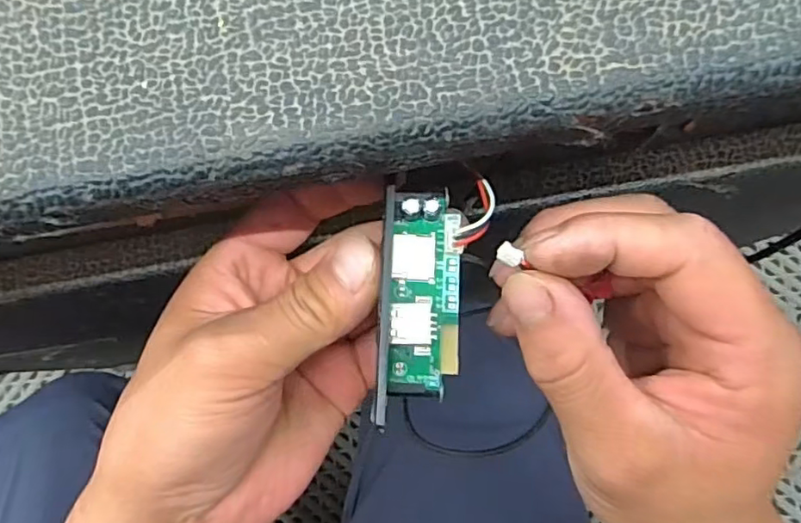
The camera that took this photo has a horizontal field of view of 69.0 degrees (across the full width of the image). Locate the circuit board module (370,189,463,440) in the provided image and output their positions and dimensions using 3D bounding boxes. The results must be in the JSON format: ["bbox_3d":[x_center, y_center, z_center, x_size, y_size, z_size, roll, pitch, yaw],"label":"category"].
[{"bbox_3d":[0.006,0.012,0.176,0.024,0.016,0.067,4,82,3],"label":"circuit board module"}]

